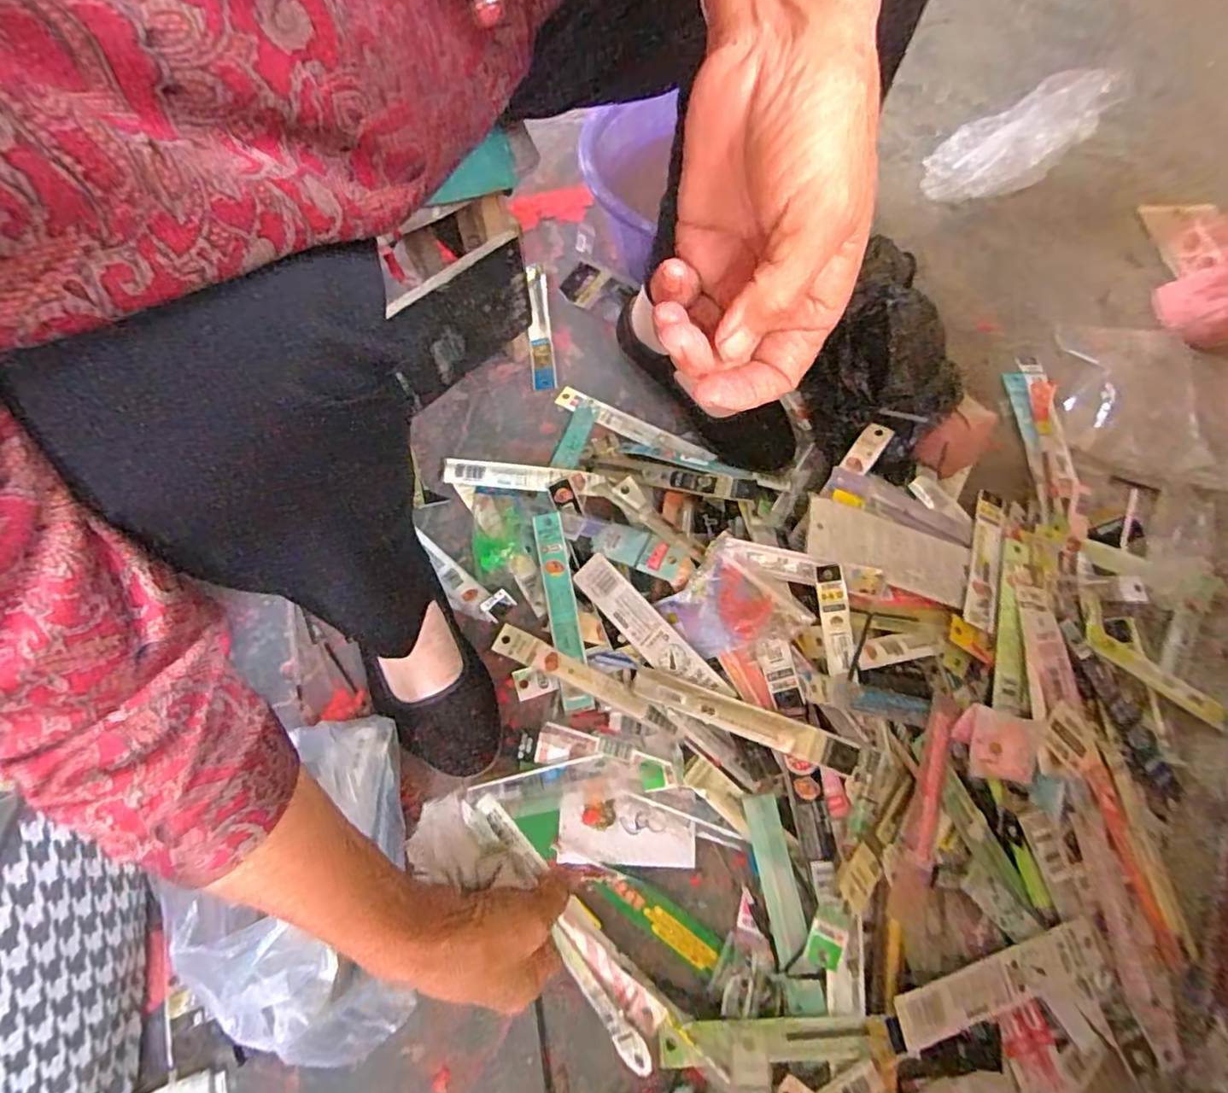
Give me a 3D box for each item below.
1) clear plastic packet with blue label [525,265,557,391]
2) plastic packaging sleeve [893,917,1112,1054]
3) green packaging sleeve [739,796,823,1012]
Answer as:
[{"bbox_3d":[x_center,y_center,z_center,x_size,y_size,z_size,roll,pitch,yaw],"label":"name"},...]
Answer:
[{"bbox_3d":[-0.084,-0.247,0.666,0.025,0.007,0.169,-6,67,-5],"label":"clear plastic packet with blue label"},{"bbox_3d":[0.281,0.313,0.431,0.175,0.013,0.041,-6,73,-16],"label":"plastic packaging sleeve"},{"bbox_3d":[0.127,0.269,0.457,0.026,0.009,0.148,-16,73,15],"label":"green packaging sleeve"}]

